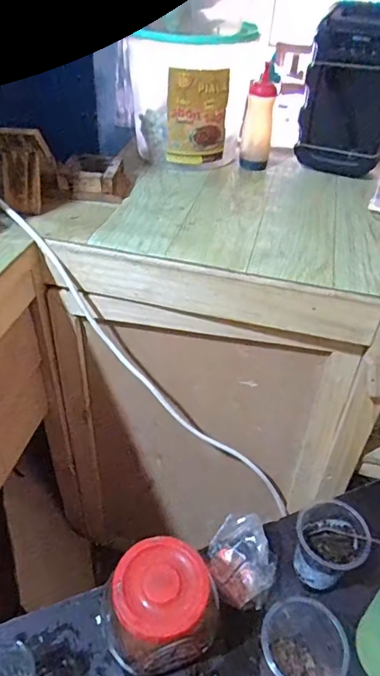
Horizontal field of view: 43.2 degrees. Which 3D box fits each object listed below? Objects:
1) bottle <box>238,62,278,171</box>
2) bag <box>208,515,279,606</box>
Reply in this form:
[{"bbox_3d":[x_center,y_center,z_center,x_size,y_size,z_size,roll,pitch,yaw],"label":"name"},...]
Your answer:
[{"bbox_3d":[0.140,-0.433,0.968,0.060,0.163,0.048,11,43,6],"label":"bottle"},{"bbox_3d":[0.071,0.297,0.650,0.090,0.043,0.118,6,42,2],"label":"bag"}]

